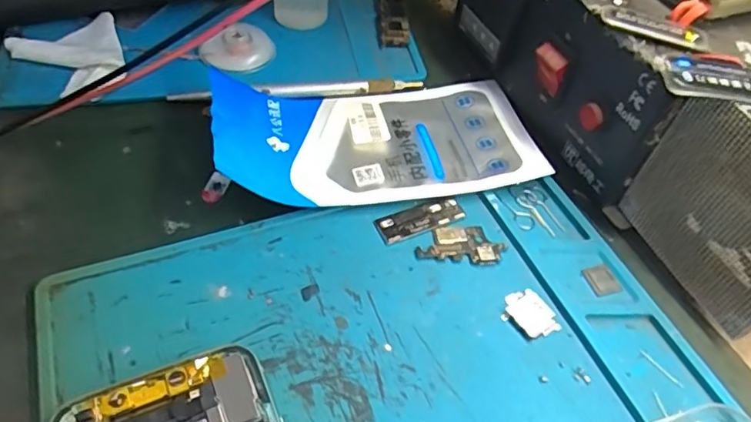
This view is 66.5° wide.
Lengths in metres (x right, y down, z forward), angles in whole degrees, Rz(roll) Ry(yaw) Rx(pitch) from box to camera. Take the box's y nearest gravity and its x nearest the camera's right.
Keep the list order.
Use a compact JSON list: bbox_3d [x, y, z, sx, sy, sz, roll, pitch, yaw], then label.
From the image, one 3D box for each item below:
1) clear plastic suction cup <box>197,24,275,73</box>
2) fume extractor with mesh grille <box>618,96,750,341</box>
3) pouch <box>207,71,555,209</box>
[{"bbox_3d":[-0.080,-0.097,0.341,0.030,0.014,0.038,38,57,24],"label":"clear plastic suction cup"},{"bbox_3d":[0.151,0.001,0.238,0.028,0.087,0.079,-17,54,-18],"label":"fume extractor with mesh grille"},{"bbox_3d":[0.002,-0.044,0.298,0.162,0.029,0.085,-7,51,-11],"label":"pouch"}]

